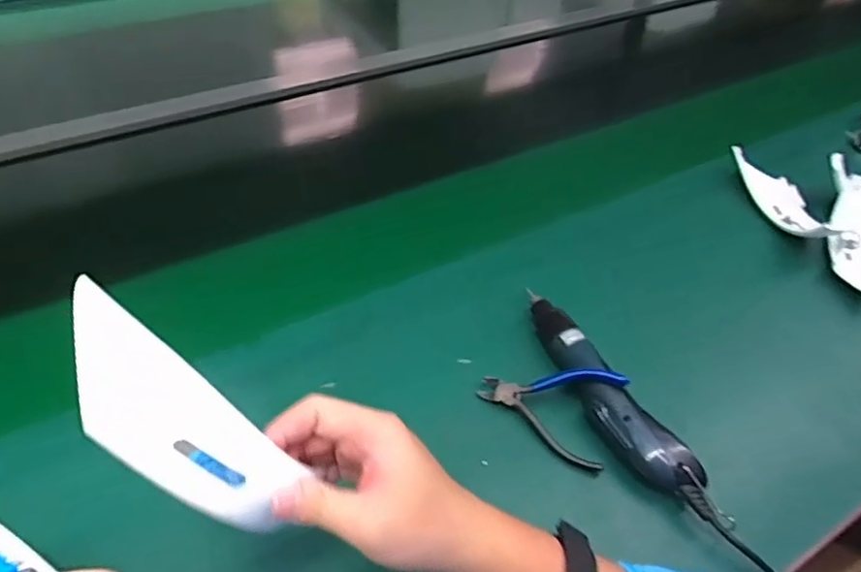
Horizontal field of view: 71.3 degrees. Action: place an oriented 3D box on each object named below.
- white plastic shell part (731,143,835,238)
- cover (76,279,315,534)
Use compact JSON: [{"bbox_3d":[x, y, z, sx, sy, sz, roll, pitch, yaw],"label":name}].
[{"bbox_3d":[0.425,-0.109,0.739,0.046,0.036,0.161,-12,50,-15],"label":"white plastic shell part"},{"bbox_3d":[-0.123,0.064,0.284,0.141,0.018,0.049,52,52,-16],"label":"cover"}]

